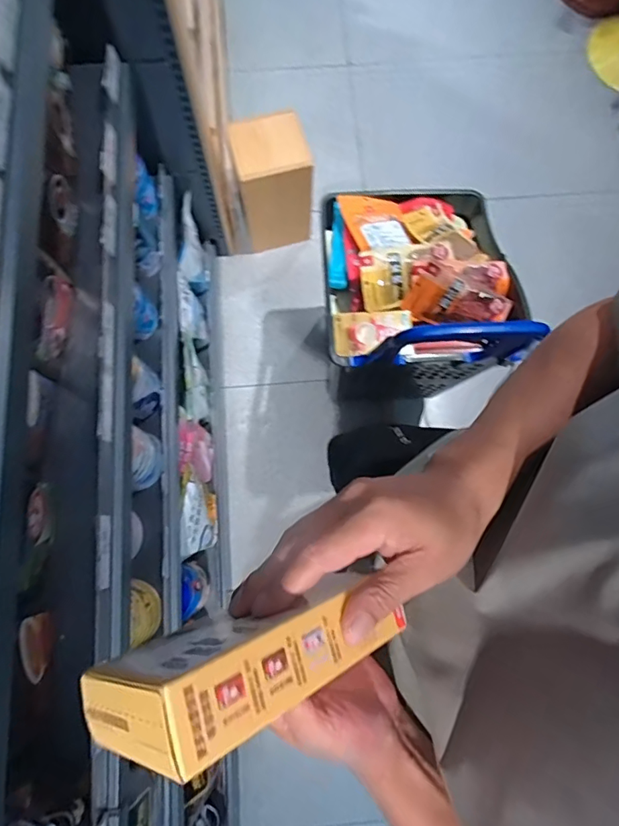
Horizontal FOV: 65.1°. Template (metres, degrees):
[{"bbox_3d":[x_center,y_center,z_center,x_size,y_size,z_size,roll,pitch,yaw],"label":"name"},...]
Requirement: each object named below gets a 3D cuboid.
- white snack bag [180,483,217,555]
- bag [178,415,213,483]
[{"bbox_3d":[-0.262,0.253,1.171,0.043,0.204,0.165,3,77,-1],"label":"white snack bag"},{"bbox_3d":[-0.283,0.094,1.215,0.048,0.173,0.135,2,77,-1],"label":"bag"}]

